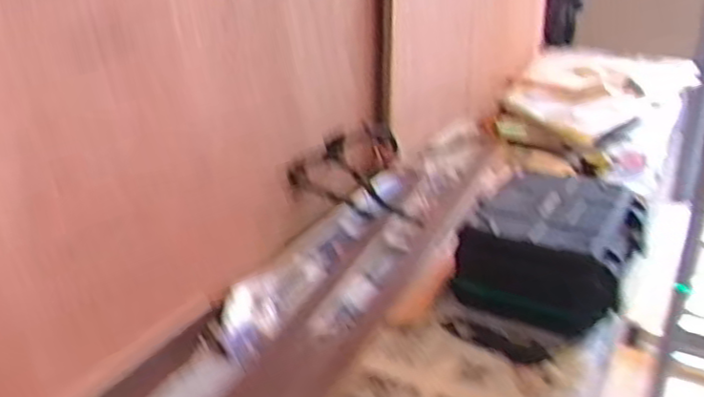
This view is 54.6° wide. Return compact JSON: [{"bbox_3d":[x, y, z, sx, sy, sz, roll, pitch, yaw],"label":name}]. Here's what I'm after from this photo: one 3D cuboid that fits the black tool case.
[{"bbox_3d":[0.295,0.073,1.011,0.221,0.125,0.247,14,29,28],"label":"black tool case"}]

